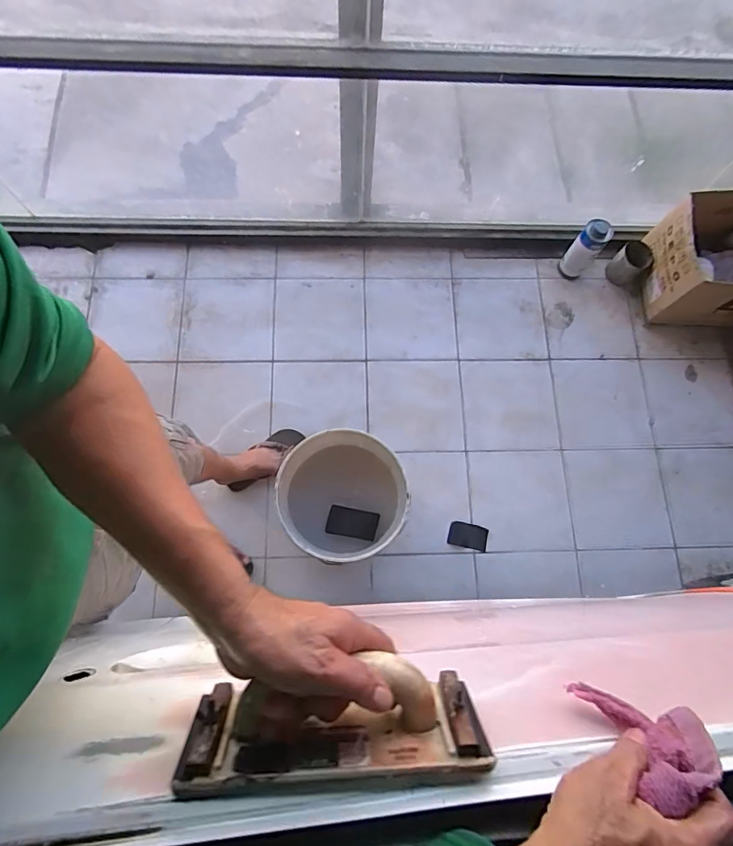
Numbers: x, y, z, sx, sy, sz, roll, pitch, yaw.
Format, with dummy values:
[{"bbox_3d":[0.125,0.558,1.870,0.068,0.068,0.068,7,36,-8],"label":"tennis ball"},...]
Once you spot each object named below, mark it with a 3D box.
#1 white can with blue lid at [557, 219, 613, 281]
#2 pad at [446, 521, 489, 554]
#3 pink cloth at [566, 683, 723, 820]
[{"bbox_3d":[0.725,-0.576,1.496,0.086,0.215,0.080,0,75,-2],"label":"white can with blue lid"},{"bbox_3d":[0.305,0.339,1.347,0.113,0.007,0.074,15,75,2],"label":"pad"},{"bbox_3d":[0.210,0.241,0.342,0.078,0.101,0.045,7,76,1],"label":"pink cloth"}]

